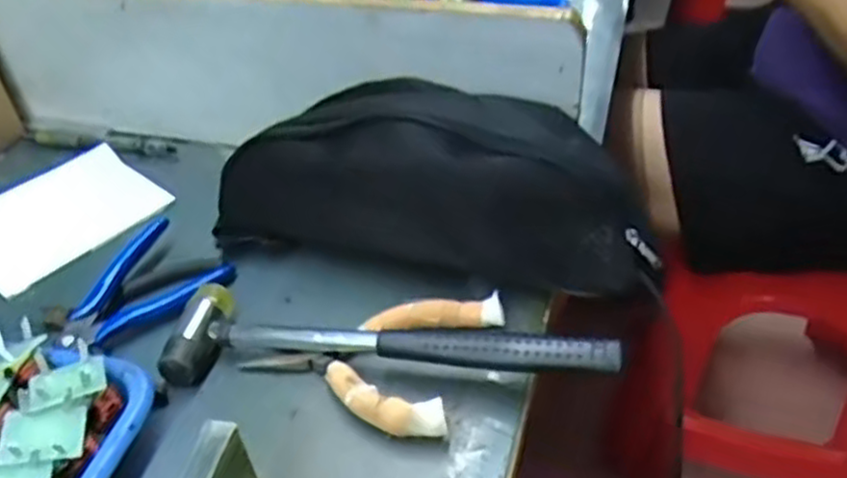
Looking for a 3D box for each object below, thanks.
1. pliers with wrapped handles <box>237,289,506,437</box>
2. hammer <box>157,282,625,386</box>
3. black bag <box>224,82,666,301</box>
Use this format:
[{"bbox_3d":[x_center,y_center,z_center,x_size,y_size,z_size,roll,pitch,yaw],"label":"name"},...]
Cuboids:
[{"bbox_3d":[-0.028,0.058,0.421,0.122,0.021,0.095,15,45,22],"label":"pliers with wrapped handles"},{"bbox_3d":[-0.020,0.054,0.417,0.243,0.034,0.057,1,41,7],"label":"hammer"},{"bbox_3d":[0.008,-0.041,0.478,0.270,0.090,0.108,9,43,16],"label":"black bag"}]

